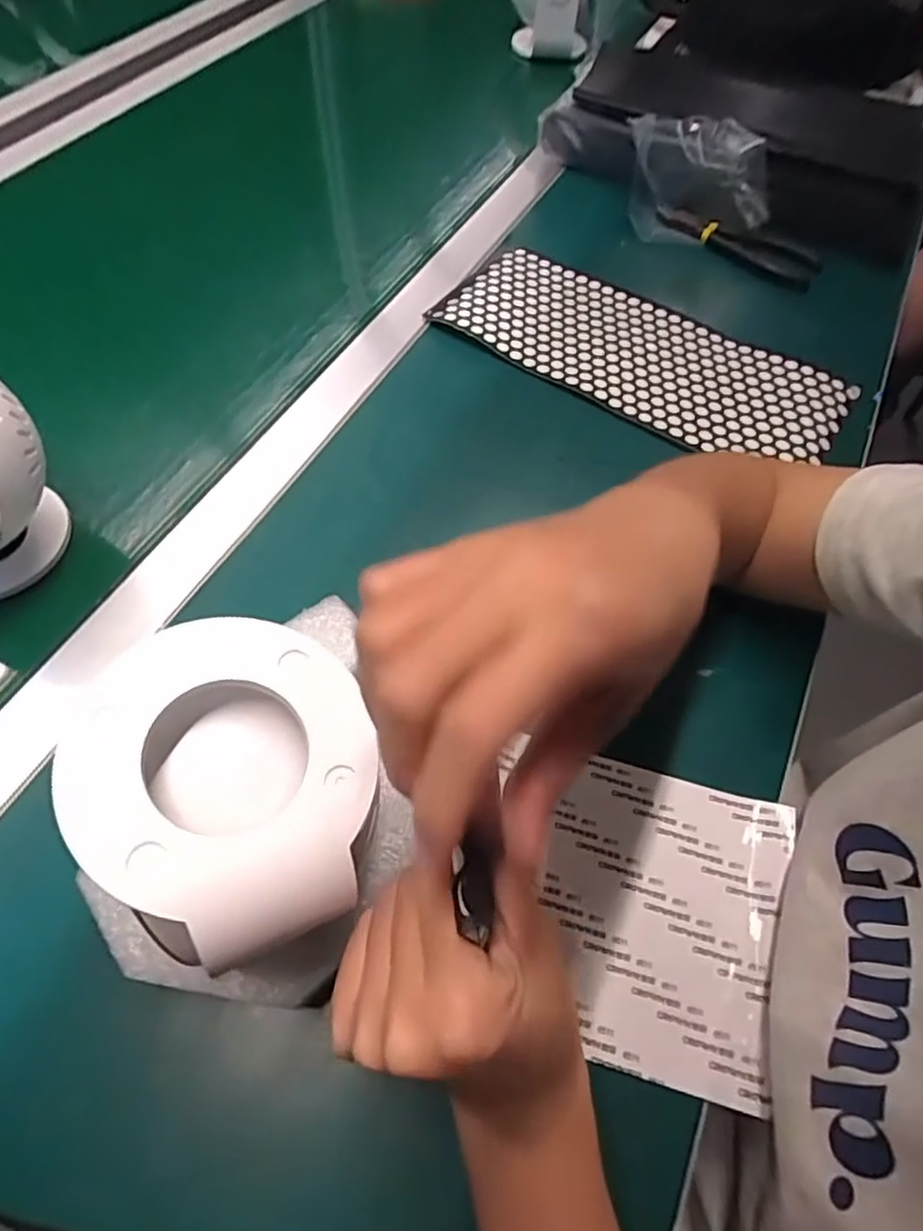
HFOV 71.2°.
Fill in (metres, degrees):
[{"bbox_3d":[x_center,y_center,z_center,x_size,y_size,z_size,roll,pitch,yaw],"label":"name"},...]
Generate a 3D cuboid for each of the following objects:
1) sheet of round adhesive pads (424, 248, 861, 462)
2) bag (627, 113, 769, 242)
[{"bbox_3d":[0.141,-0.209,0.509,0.310,0.010,0.127,31,66,13],"label":"sheet of round adhesive pads"},{"bbox_3d":[0.217,-0.400,0.591,0.129,0.074,0.066,20,61,6],"label":"bag"}]

